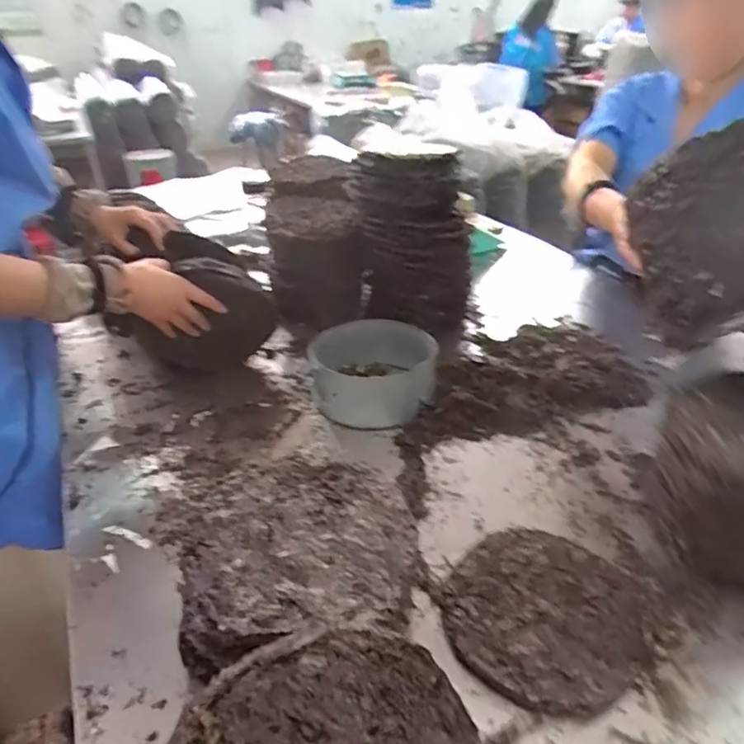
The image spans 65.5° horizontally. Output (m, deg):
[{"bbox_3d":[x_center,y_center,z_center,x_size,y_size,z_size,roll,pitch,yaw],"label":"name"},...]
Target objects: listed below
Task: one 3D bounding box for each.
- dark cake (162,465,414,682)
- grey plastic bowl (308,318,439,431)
[{"bbox_3d":[-0.065,0.146,0.506,0.201,0.037,0.182,-13,34,-17],"label":"dark cake"},{"bbox_3d":[0.000,-0.003,0.905,0.185,0.088,0.167,0,33,2],"label":"grey plastic bowl"}]

